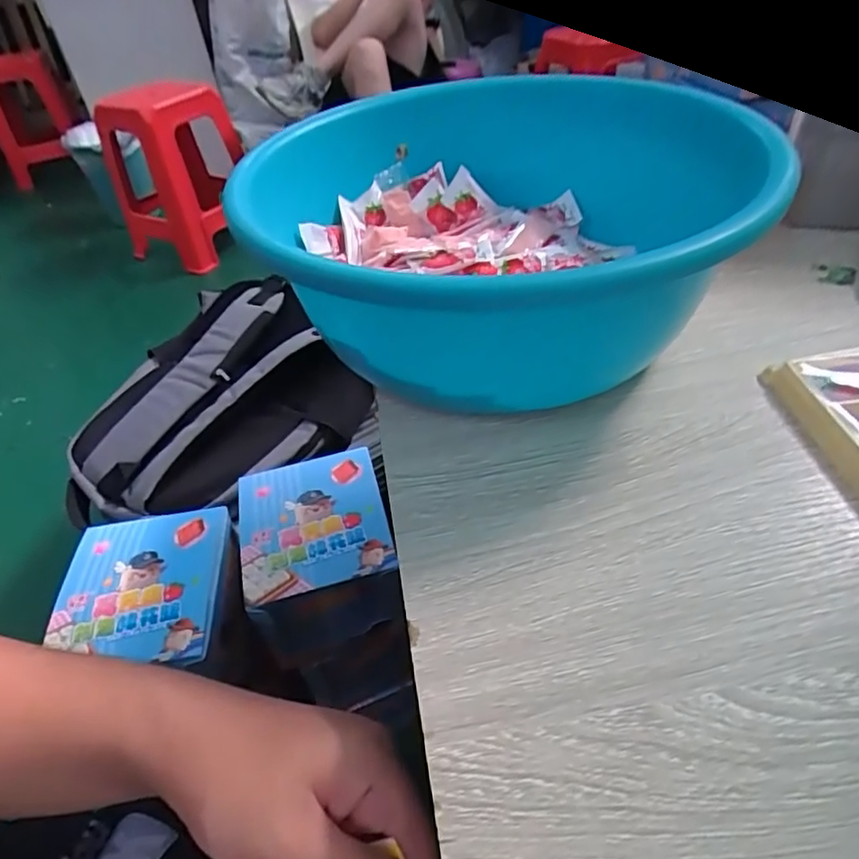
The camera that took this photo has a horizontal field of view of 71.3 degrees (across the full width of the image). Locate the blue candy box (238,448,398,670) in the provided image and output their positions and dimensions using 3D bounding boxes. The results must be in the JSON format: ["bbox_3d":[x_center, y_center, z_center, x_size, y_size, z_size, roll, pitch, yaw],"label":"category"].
[{"bbox_3d":[-0.113,0.128,0.622,0.143,0.087,0.194,-15,44,-8],"label":"blue candy box"}]

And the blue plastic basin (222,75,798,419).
[{"bbox_3d":[0.033,-0.101,0.346,0.242,0.115,0.254,-4,42,4],"label":"blue plastic basin"}]

